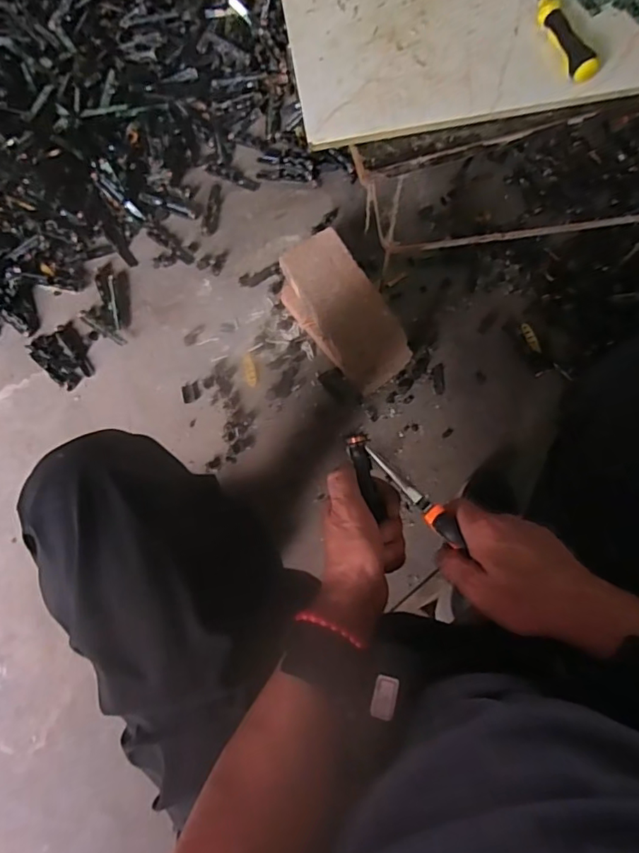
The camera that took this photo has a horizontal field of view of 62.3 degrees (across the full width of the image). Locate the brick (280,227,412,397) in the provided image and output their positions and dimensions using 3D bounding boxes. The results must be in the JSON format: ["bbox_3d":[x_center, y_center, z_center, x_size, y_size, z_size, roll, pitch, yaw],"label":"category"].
[{"bbox_3d":[0.037,-0.179,0.852,0.115,0.095,0.248,-32,77,-6],"label":"brick"}]

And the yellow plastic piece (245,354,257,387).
[{"bbox_3d":[-0.116,-0.095,0.887,0.019,0.006,0.060,-12,76,-1],"label":"yellow plastic piece"}]

